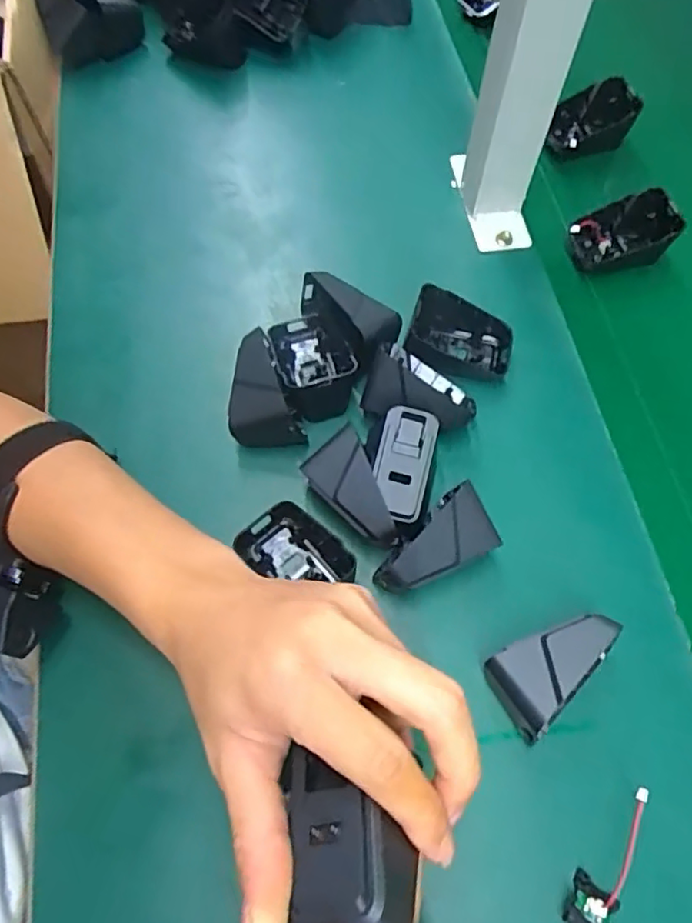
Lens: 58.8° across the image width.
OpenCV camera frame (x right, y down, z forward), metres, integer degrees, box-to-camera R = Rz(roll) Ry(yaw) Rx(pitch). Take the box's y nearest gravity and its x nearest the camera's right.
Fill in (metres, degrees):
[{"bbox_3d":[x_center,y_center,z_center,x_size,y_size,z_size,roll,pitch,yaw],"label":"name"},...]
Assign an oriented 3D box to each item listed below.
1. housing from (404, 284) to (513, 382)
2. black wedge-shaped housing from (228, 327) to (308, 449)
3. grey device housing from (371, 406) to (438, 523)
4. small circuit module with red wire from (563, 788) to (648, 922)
[{"bbox_3d":[0.077,-0.085,0.411,0.070,0.035,0.044,18,67,9],"label":"housing"},{"bbox_3d":[-0.057,-0.040,0.382,0.039,0.048,0.067,-23,67,-9],"label":"black wedge-shaped housing"},{"bbox_3d":[0.033,0.001,0.354,0.032,0.011,0.064,16,75,-5],"label":"grey device housing"},{"bbox_3d":[0.122,0.184,0.283,0.019,0.013,0.068,31,69,14],"label":"small circuit module with red wire"}]

